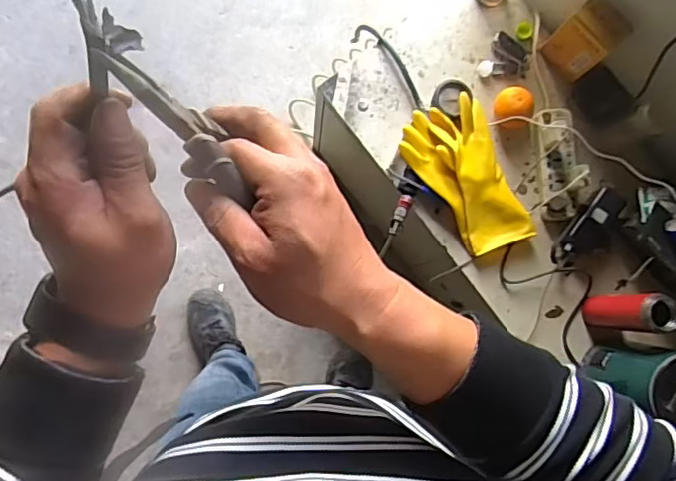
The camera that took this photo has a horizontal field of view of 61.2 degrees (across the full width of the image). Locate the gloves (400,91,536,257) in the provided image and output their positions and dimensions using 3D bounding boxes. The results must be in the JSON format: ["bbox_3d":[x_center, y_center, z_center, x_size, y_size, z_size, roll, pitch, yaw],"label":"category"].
[{"bbox_3d":[0.202,-0.100,0.924,0.145,0.036,0.249,-20,87,-6],"label":"gloves"}]

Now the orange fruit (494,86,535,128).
[{"bbox_3d":[0.280,-0.212,0.921,0.054,0.052,0.063,-36,88,-7],"label":"orange fruit"}]

